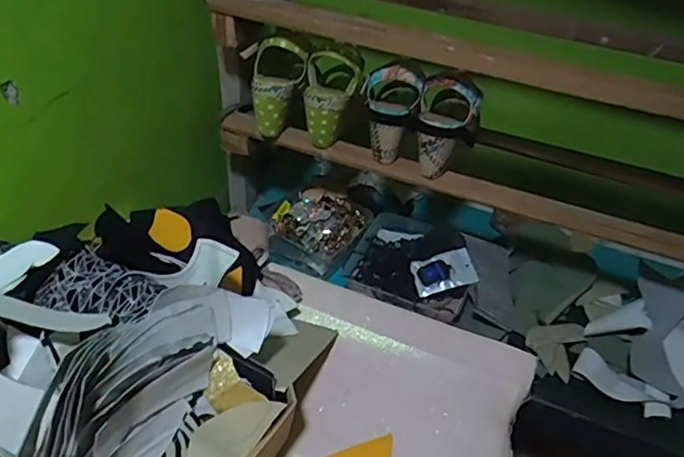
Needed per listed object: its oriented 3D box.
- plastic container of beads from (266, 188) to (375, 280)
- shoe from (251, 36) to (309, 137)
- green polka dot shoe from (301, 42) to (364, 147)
[{"bbox_3d":[-0.045,0.002,1.000,0.160,0.066,0.157,23,44,18],"label":"plastic container of beads"},{"bbox_3d":[-0.092,-0.210,0.813,0.077,0.139,0.072,2,41,-5],"label":"shoe"},{"bbox_3d":[-0.014,-0.194,0.805,0.080,0.145,0.080,5,41,-1],"label":"green polka dot shoe"}]

